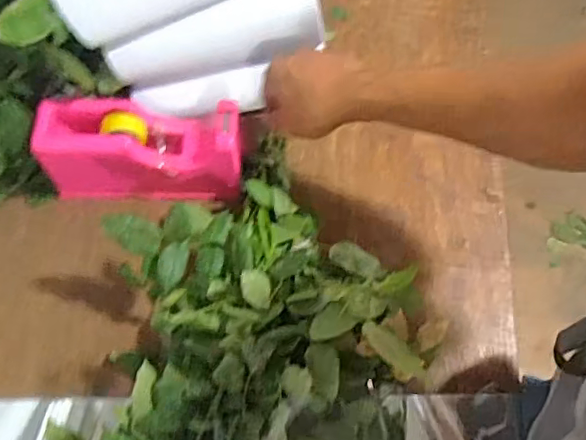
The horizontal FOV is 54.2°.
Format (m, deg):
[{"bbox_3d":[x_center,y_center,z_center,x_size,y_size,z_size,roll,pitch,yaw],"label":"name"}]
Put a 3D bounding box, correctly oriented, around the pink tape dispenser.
[{"bbox_3d":[-0.151,-0.069,0.593,0.197,0.096,0.067,0,63,-2],"label":"pink tape dispenser"}]

